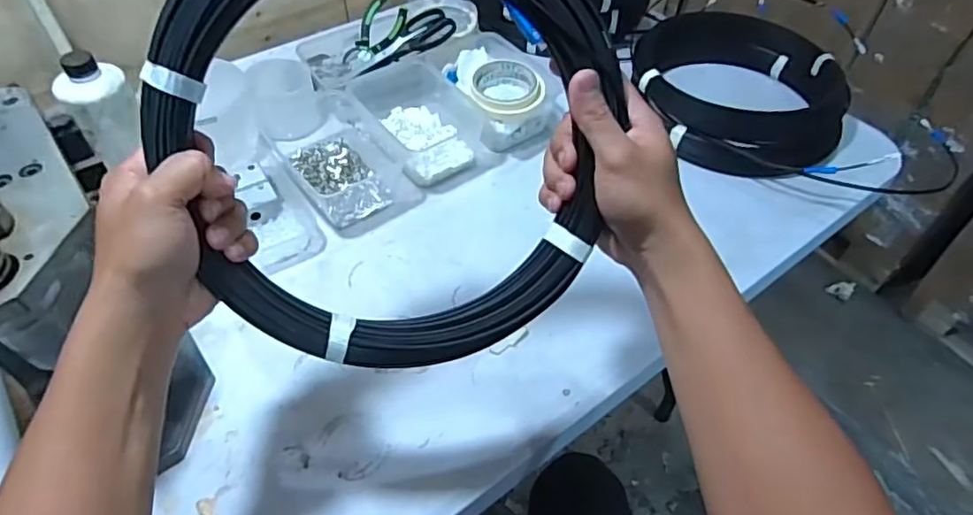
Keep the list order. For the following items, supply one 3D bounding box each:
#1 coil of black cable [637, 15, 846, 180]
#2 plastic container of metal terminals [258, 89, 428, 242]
[{"bbox_3d":[0.341,-0.228,0.822,0.290,0.093,0.267,18,51,14],"label":"coil of black cable"},{"bbox_3d":[-0.186,-0.120,0.767,0.131,0.039,0.222,-31,57,-25],"label":"plastic container of metal terminals"}]

